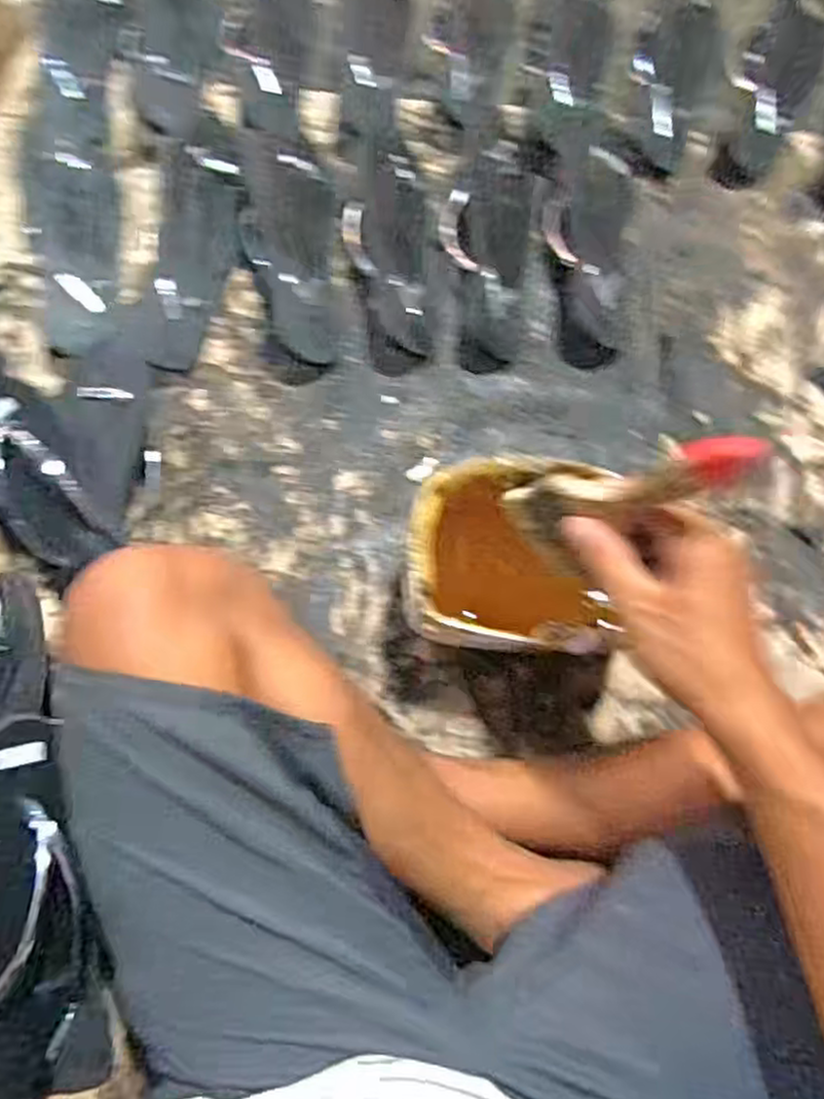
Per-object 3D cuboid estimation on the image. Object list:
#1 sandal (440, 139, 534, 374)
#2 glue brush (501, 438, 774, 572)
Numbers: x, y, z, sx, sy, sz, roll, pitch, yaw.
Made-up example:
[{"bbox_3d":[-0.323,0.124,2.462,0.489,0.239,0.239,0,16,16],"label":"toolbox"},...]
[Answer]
[{"bbox_3d":[0.072,-0.288,0.694,0.086,0.047,0.232,7,79,2],"label":"sandal"},{"bbox_3d":[0.118,-0.025,0.400,0.023,0.153,0.052,3,75,-42],"label":"glue brush"}]

